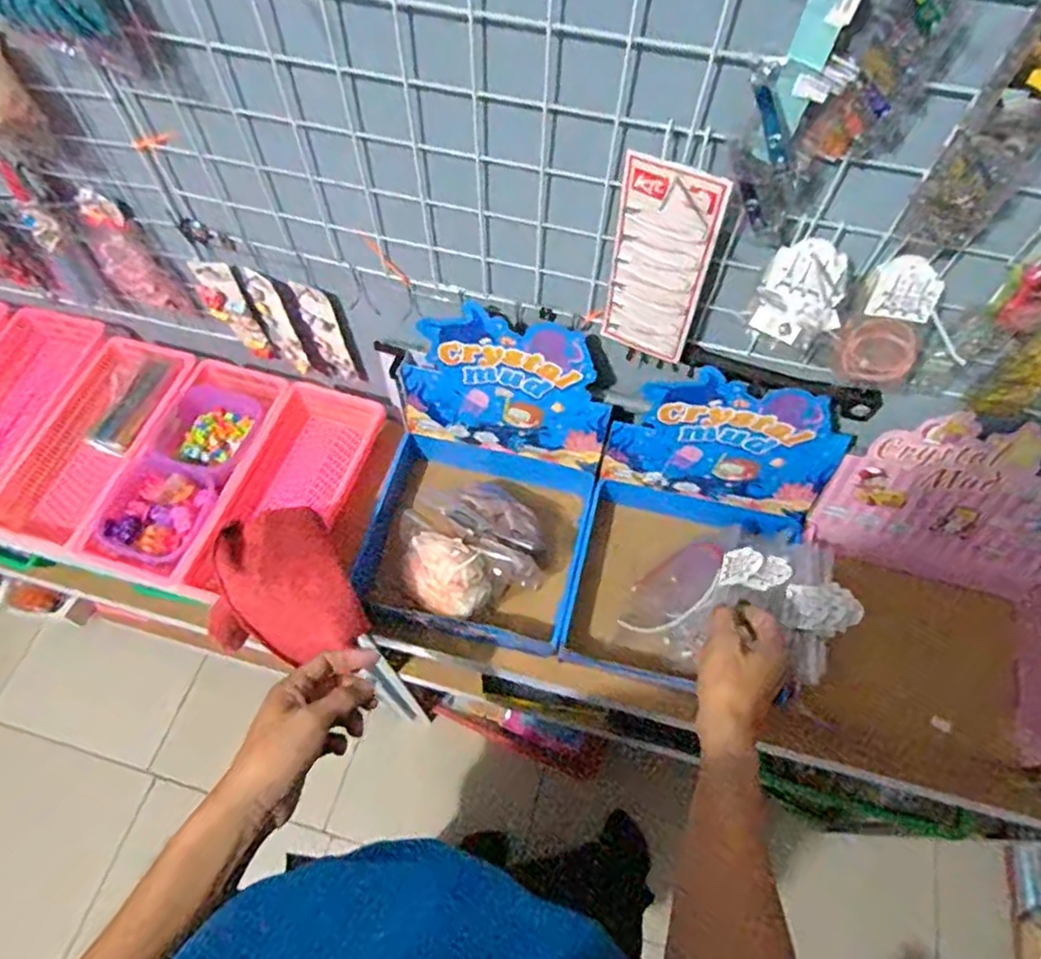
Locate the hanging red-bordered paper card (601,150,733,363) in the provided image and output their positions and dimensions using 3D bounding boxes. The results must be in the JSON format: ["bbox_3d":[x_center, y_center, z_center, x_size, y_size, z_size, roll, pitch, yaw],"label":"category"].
[{"bbox_3d":[0.122,-0.186,0.581,0.085,0.196,0.013,24,64,11],"label":"hanging red-bordered paper card"}]

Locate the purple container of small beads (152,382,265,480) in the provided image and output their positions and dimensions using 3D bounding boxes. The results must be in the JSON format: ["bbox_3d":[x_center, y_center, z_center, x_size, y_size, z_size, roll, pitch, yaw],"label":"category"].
[{"bbox_3d":[-0.400,-0.063,0.860,0.120,0.037,0.125,18,63,8],"label":"purple container of small beads"}]

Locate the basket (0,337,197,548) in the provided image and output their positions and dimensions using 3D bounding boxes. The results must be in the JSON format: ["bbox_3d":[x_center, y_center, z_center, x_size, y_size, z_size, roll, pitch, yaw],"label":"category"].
[{"bbox_3d":[-0.550,-0.051,0.860,0.149,0.058,0.287,14,63,7],"label":"basket"}]

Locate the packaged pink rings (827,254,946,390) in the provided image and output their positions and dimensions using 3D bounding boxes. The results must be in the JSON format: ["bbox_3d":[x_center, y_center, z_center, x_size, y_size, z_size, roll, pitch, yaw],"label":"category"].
[{"bbox_3d":[0.305,-0.125,0.540,0.066,0.110,0.010,17,39,0],"label":"packaged pink rings"}]

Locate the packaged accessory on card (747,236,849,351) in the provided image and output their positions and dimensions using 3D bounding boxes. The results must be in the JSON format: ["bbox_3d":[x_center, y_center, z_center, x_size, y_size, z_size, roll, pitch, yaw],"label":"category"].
[{"bbox_3d":[0.229,-0.152,0.535,0.064,0.081,0.026,12,26,17],"label":"packaged accessory on card"}]

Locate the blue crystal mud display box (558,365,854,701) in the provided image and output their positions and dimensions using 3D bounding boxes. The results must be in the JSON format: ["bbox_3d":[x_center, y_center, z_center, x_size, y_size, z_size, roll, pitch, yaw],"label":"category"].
[{"bbox_3d":[0.193,0.070,0.702,0.242,0.255,0.249,14,63,7],"label":"blue crystal mud display box"}]

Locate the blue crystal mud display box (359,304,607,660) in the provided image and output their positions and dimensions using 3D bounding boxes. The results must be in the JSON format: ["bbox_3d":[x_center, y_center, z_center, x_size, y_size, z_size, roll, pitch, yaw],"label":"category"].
[{"bbox_3d":[-0.044,0.013,0.737,0.249,0.260,0.271,13,63,6],"label":"blue crystal mud display box"}]

